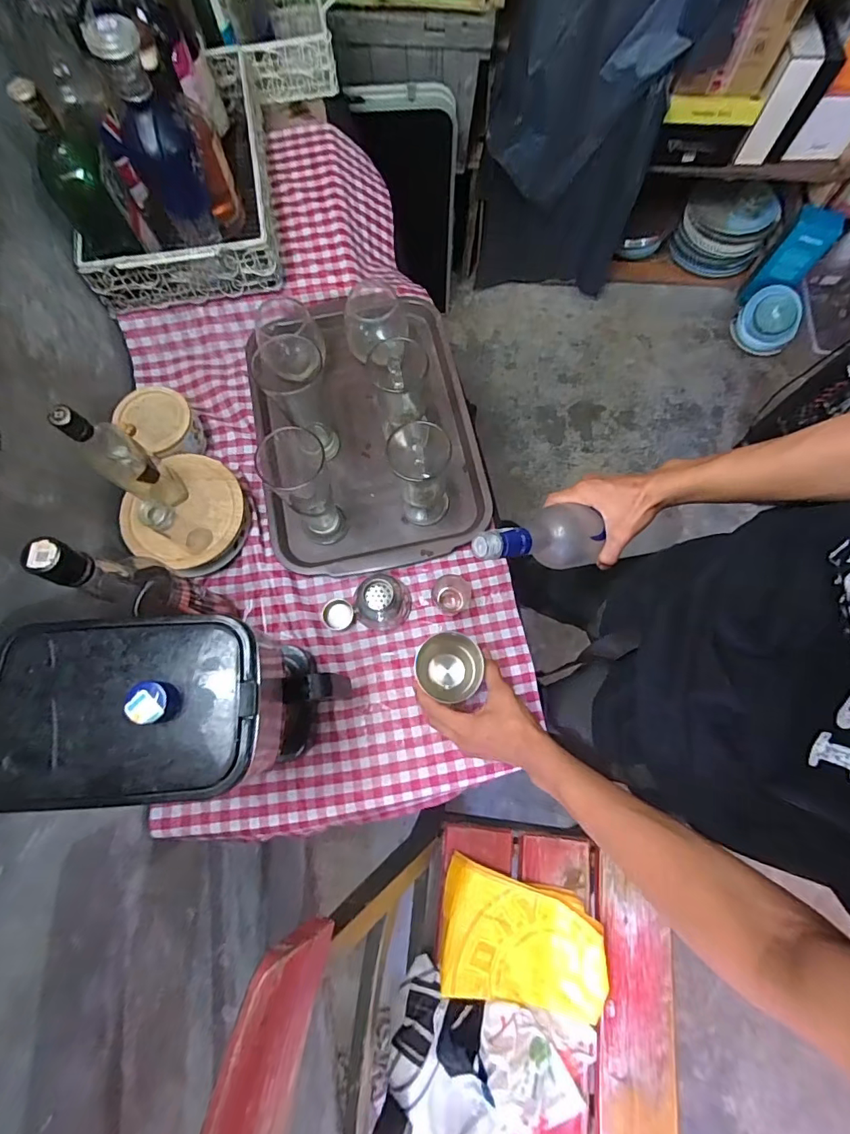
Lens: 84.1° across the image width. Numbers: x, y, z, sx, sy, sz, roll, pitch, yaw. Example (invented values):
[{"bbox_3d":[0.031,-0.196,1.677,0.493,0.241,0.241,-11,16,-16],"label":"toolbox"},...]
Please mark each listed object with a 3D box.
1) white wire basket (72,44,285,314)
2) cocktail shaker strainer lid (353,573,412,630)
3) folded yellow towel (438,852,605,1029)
[{"bbox_3d":[-0.365,-0.580,0.702,0.247,0.085,0.396,-11,74,-3],"label":"white wire basket"},{"bbox_3d":[-0.056,0.041,0.599,0.071,0.036,0.070,-4,74,-1],"label":"cocktail shaker strainer lid"},{"bbox_3d":[0.149,0.561,0.704,0.254,0.054,0.161,15,74,5],"label":"folded yellow towel"}]

